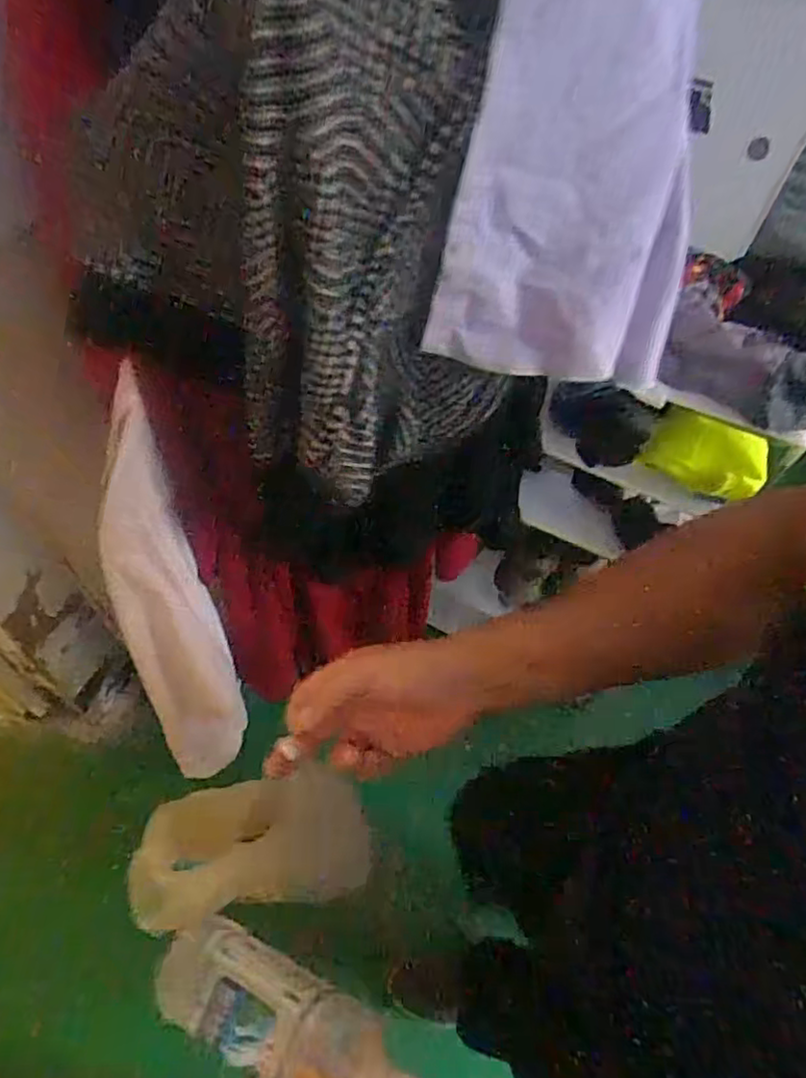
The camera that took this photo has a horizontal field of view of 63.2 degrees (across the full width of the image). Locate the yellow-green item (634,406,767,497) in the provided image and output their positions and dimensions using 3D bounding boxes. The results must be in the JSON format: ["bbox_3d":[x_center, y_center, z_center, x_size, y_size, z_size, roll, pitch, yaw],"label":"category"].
[{"bbox_3d":[0.428,-0.120,0.932,0.164,0.097,0.036,31,19,29],"label":"yellow-green item"}]

